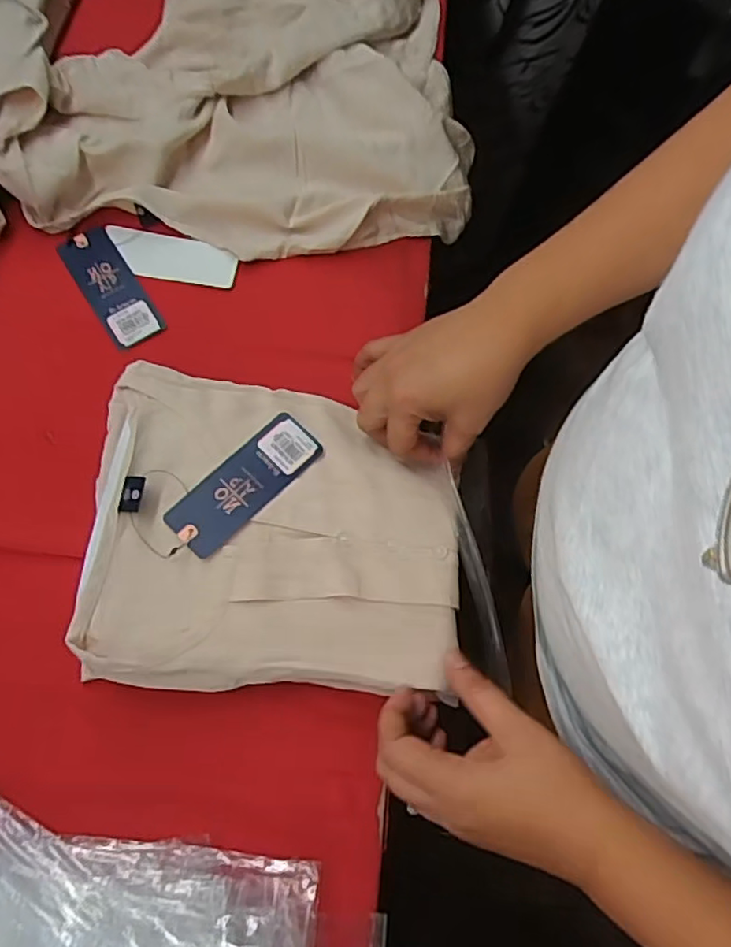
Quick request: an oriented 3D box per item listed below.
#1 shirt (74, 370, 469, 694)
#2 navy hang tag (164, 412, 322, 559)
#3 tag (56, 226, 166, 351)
[{"bbox_3d":[-0.060,0.036,0.450,0.259,0.043,0.227,-1,69,0],"label":"shirt"},{"bbox_3d":[-0.088,0.007,0.454,0.044,0.004,0.120,43,72,7],"label":"navy hang tag"},{"bbox_3d":[-0.222,-0.163,0.536,0.045,0.005,0.121,-33,78,-8],"label":"tag"}]

